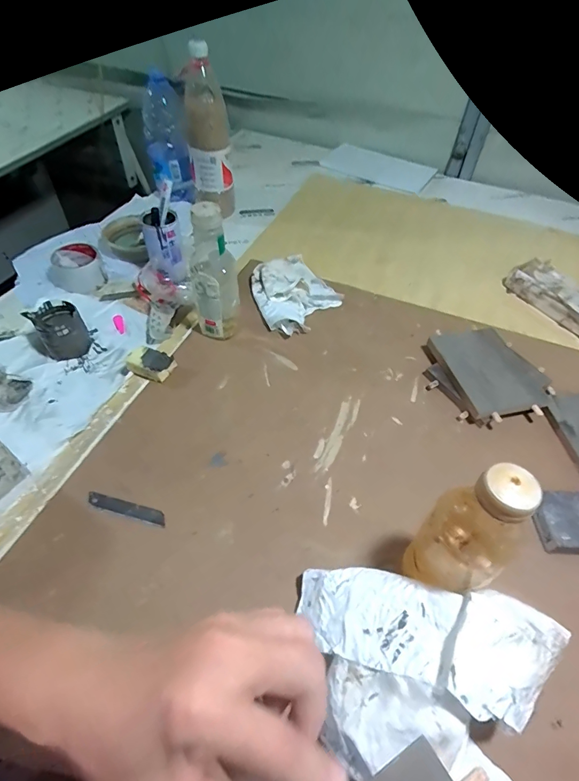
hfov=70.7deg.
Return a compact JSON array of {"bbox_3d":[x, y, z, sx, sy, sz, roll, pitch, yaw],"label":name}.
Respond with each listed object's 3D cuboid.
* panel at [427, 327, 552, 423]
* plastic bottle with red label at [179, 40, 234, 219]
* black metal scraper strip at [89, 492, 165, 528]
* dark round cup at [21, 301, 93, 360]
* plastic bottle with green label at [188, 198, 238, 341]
[{"bbox_3d":[0.297,-0.031,0.611,0.123,0.012,0.161,-7,55,-12],"label":"panel"},{"bbox_3d":[-0.167,-0.506,0.836,0.086,0.296,0.073,-11,53,-10],"label":"plastic bottle with red label"},{"bbox_3d":[-0.189,0.137,0.472,0.096,0.005,0.016,12,52,8],"label":"black metal scraper strip"},{"bbox_3d":[-0.353,-0.092,0.634,0.064,0.075,0.067,1,52,-1],"label":"dark round cup"},{"bbox_3d":[-0.110,-0.161,0.595,0.065,0.207,0.054,-9,52,-9],"label":"plastic bottle with green label"}]

